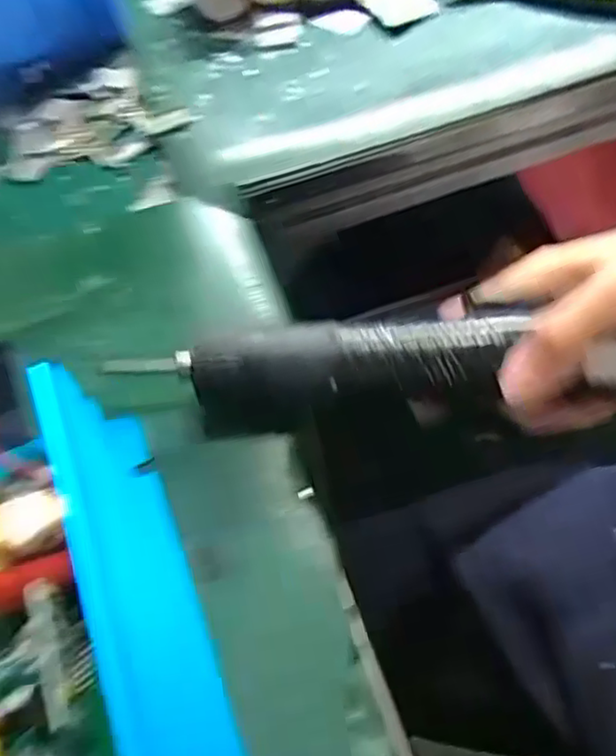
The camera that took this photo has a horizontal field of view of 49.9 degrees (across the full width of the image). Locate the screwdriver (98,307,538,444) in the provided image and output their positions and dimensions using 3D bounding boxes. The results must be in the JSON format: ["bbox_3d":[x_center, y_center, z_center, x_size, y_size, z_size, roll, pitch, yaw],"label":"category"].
[{"bbox_3d":[0.008,-0.002,0.285,0.171,0.031,0.035,-7,57,1],"label":"screwdriver"}]

